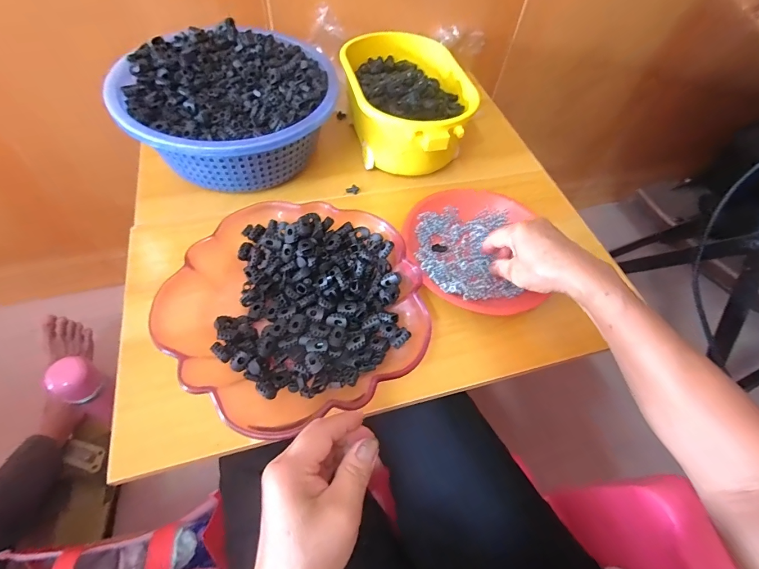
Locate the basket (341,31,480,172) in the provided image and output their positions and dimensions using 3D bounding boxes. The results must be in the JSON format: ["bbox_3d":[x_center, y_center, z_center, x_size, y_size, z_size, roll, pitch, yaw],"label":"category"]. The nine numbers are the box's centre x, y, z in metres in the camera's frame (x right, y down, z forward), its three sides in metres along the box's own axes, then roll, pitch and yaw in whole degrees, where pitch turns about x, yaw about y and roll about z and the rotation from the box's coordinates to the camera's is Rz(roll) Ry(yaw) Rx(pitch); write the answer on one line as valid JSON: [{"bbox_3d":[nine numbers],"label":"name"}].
[{"bbox_3d":[0.037,-0.267,0.572,0.167,0.111,0.252,-6,58,-9],"label":"basket"}]

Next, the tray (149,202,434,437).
[{"bbox_3d":[-0.083,0.028,0.388,0.252,0.062,0.245,-2,58,-6],"label":"tray"}]

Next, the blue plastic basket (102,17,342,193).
[{"bbox_3d":[-0.199,-0.244,0.516,0.271,0.094,0.254,-19,61,-16],"label":"blue plastic basket"}]

